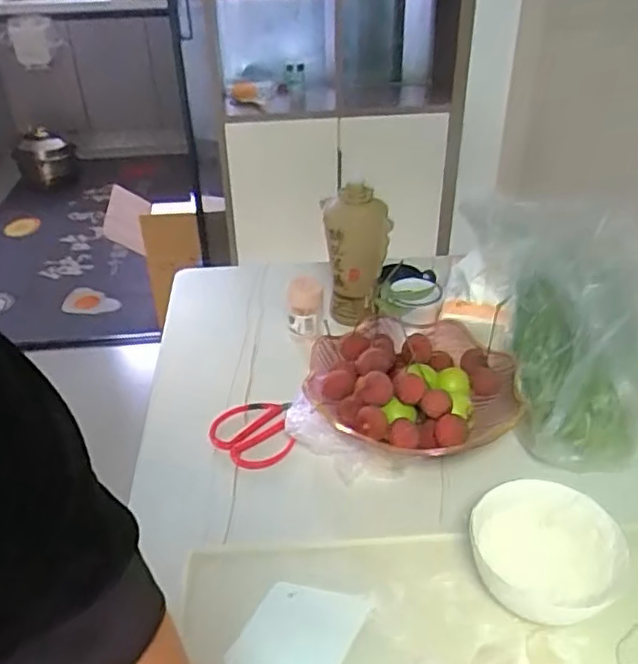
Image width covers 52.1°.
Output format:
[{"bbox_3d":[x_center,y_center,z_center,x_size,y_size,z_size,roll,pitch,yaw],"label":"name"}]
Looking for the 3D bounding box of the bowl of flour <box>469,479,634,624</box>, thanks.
[{"bbox_3d":[0.199,0.201,0.574,0.127,0.066,0.115,7,36,12],"label":"bowl of flour"}]

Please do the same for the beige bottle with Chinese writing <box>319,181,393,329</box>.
[{"bbox_3d":[0.049,-0.097,0.875,0.076,0.195,0.061,-4,36,-3],"label":"beige bottle with Chinese writing"}]

